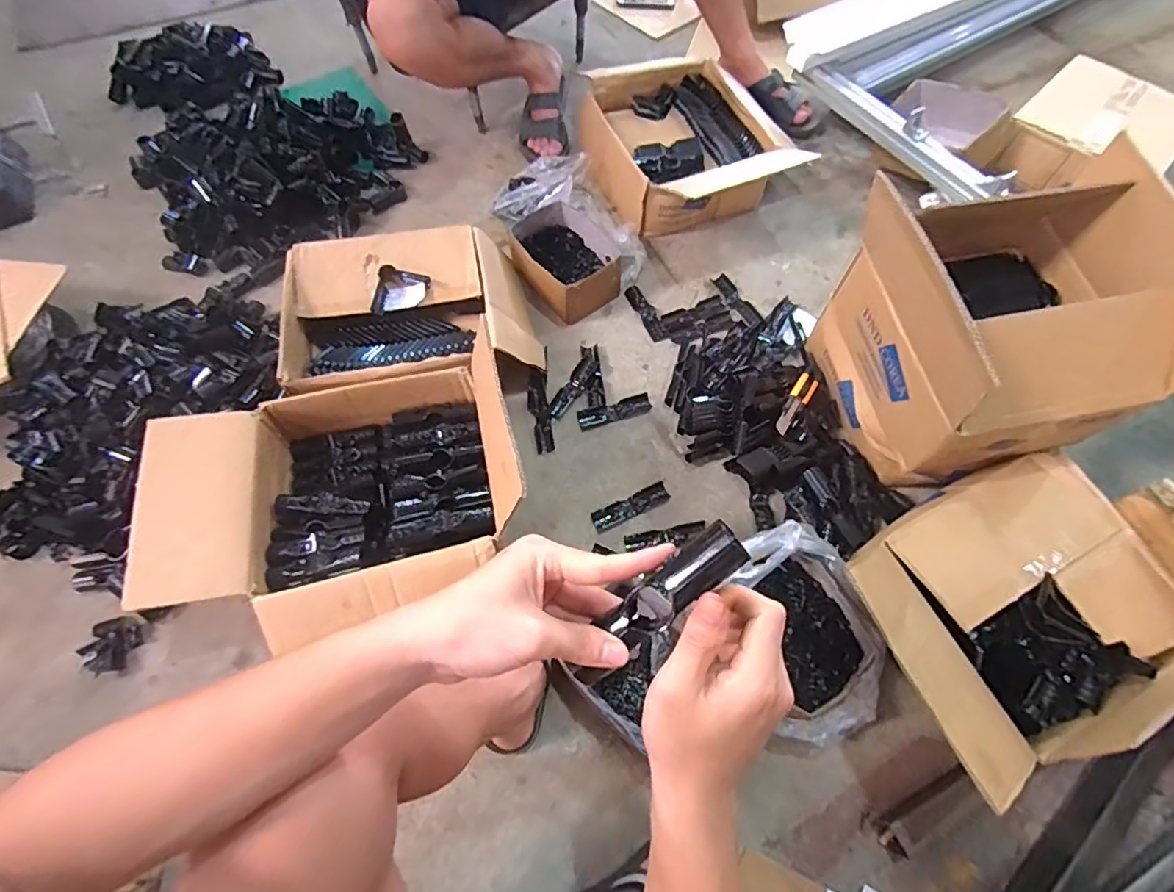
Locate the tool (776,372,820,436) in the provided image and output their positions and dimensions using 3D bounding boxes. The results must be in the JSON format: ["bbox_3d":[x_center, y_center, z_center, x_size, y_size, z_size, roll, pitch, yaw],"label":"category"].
[{"bbox_3d":[0.345,-0.075,0.910,0.033,0.017,0.158,32,54,14],"label":"tool"}]

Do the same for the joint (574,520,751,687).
[{"bbox_3d":[0.042,0.099,0.345,0.130,0.023,0.029,-44,70,10],"label":"joint"}]

